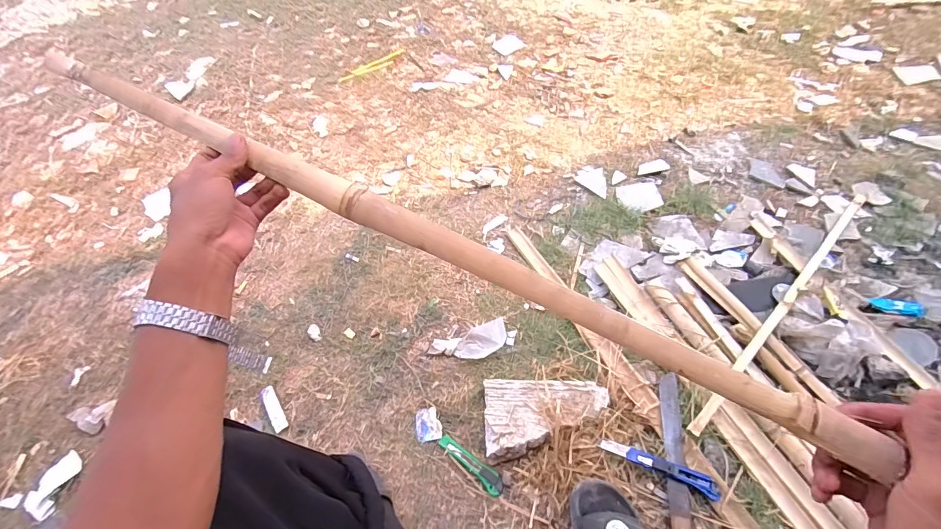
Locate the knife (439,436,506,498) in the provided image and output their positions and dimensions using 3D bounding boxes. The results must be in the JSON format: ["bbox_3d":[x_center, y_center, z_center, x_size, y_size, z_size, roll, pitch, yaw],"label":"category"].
[{"bbox_3d":[0.001,0.355,0.728,0.140,0.014,0.032,32,64,27],"label":"knife"}]

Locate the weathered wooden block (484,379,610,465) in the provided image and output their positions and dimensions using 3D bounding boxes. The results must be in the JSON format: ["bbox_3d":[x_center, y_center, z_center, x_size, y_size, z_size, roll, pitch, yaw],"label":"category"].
[{"bbox_3d":[0.138,0.277,0.733,0.225,0.066,0.135,-2,53,4],"label":"weathered wooden block"}]

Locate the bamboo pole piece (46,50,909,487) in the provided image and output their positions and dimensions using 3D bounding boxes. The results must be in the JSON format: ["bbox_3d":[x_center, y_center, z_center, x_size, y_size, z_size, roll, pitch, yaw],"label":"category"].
[{"bbox_3d":[-0.074,-0.041,0.342,0.780,0.021,0.025,26,59,12],"label":"bamboo pole piece"}]

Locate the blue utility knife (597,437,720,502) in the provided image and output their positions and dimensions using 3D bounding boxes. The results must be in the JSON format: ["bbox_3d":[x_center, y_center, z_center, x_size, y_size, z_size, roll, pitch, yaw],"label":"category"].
[{"bbox_3d":[0.310,0.331,0.670,0.184,0.016,0.027,20,57,19],"label":"blue utility knife"}]

